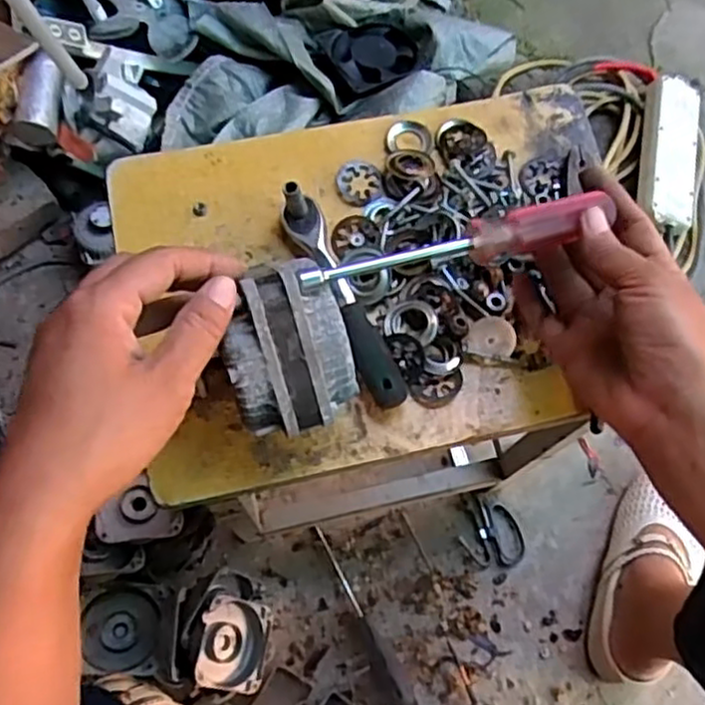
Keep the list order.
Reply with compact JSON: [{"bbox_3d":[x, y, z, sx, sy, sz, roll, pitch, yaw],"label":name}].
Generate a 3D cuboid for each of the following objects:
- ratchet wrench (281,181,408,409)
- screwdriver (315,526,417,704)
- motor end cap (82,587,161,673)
[{"bbox_3d":[-0.006,-0.034,0.436,0.024,0.037,0.146,-22,71,-10],"label":"ratchet wrench"},{"bbox_3d":[0.008,0.296,0.795,0.024,0.025,0.220,-28,72,-12],"label":"screwdriver"},{"bbox_3d":[-0.230,0.278,0.724,0.069,0.017,0.076,-3,68,-3],"label":"motor end cap"}]

